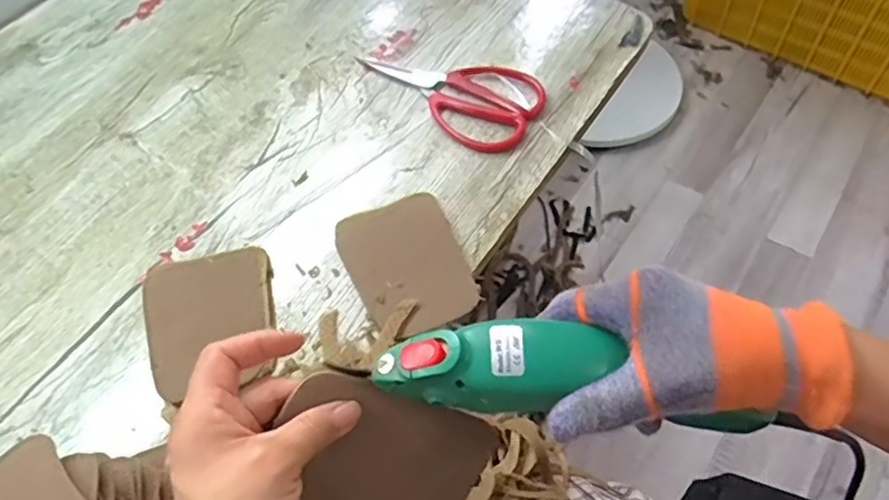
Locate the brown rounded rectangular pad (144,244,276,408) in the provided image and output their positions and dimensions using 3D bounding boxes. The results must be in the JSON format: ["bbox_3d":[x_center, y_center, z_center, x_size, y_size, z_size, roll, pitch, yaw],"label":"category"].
[{"bbox_3d":[-0.177,0.052,0.492,0.094,0.010,0.112,-12,55,-4],"label":"brown rounded rectangular pad"}]

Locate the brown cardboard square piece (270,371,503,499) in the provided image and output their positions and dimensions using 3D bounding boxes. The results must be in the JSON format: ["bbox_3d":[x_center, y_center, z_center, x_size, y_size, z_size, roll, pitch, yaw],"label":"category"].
[{"bbox_3d":[-0.032,0.116,0.348,0.107,0.011,0.083,26,91,-20],"label":"brown cardboard square piece"}]

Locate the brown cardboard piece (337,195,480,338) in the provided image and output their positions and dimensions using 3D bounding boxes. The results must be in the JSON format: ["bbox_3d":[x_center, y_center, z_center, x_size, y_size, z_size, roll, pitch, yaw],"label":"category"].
[{"bbox_3d":[-0.030,0.009,0.513,0.087,0.007,0.125,-21,56,-10],"label":"brown cardboard piece"}]

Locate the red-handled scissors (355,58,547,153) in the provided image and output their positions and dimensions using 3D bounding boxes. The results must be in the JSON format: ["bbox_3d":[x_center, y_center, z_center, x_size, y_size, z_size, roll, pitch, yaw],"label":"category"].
[{"bbox_3d":[0.006,-0.161,0.632,0.188,0.011,0.096,35,64,25],"label":"red-handled scissors"}]

